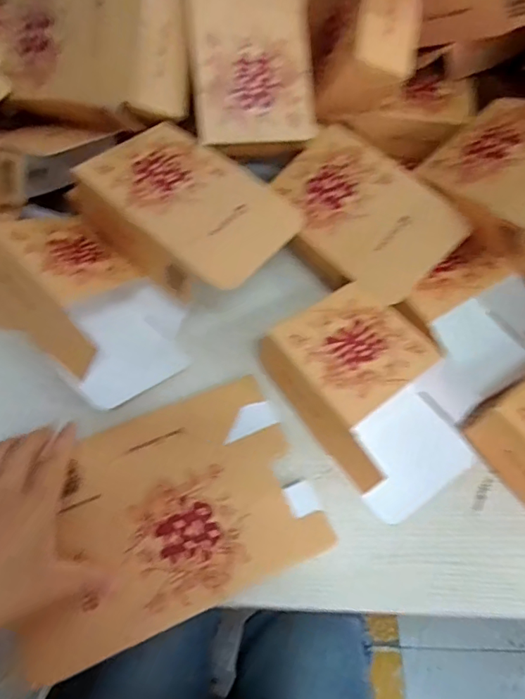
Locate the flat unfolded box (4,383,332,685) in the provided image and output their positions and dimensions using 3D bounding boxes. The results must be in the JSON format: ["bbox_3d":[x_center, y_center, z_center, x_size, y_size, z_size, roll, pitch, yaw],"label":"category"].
[{"bbox_3d":[-0.070,0.113,0.342,0.198,0.021,0.147,-21,61,-14],"label":"flat unfolded box"}]

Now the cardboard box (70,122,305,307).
[{"bbox_3d":[-0.065,-0.122,0.400,0.172,0.040,0.113,37,65,20],"label":"cardboard box"}]

